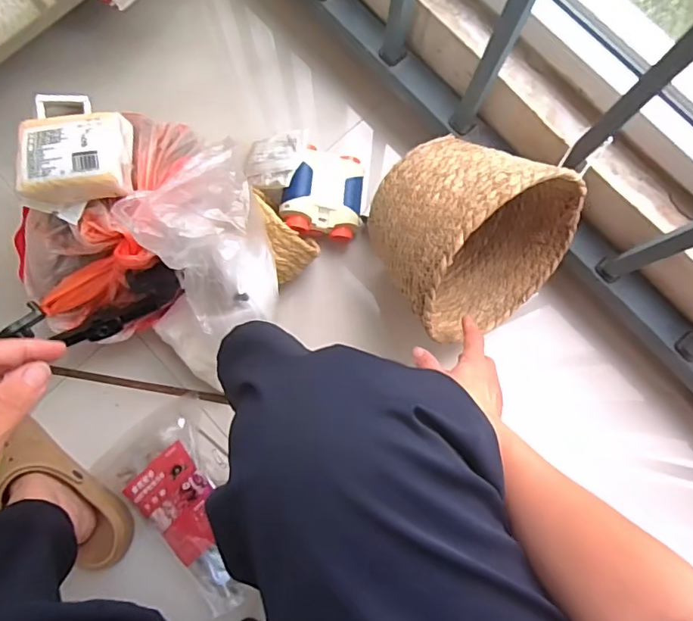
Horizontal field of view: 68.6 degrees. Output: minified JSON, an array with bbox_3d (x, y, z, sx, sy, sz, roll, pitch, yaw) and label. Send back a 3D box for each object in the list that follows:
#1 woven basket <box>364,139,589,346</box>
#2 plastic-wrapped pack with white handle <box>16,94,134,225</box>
[{"bbox_3d":[0.153,-0.088,0.593,0.212,0.204,0.175,-43,44,14],"label":"woven basket"},{"bbox_3d":[-0.301,-0.183,0.568,0.117,0.059,0.151,-2,81,1],"label":"plastic-wrapped pack with white handle"}]

